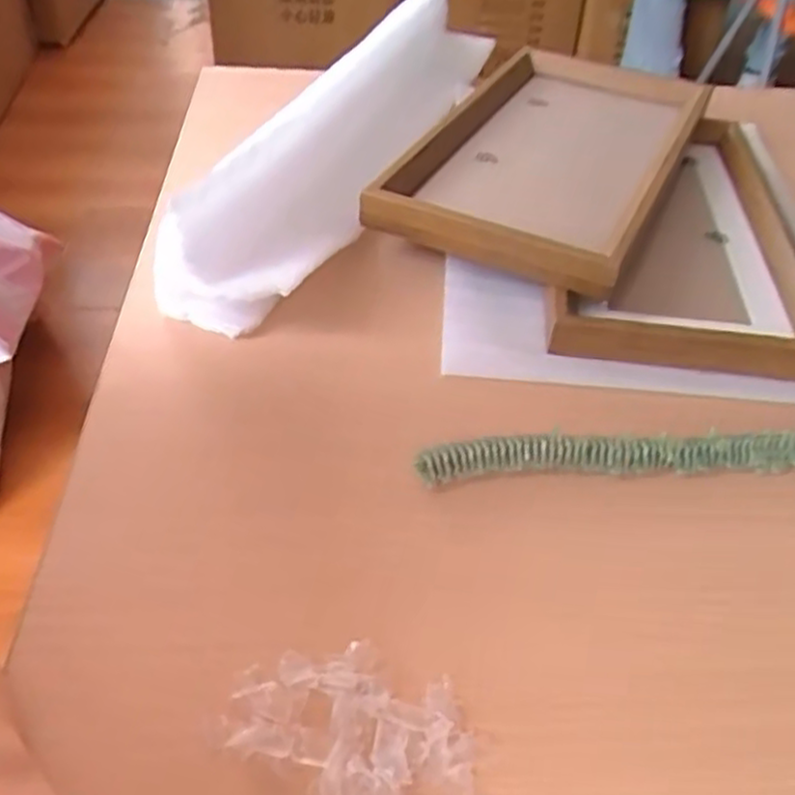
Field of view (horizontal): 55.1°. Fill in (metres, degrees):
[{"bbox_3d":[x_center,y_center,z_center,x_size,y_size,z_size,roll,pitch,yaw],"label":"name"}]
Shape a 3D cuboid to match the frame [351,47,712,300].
[{"bbox_3d":[0.098,-0.163,0.497,0.160,0.032,0.263,17,46,18],"label":"frame"}]

